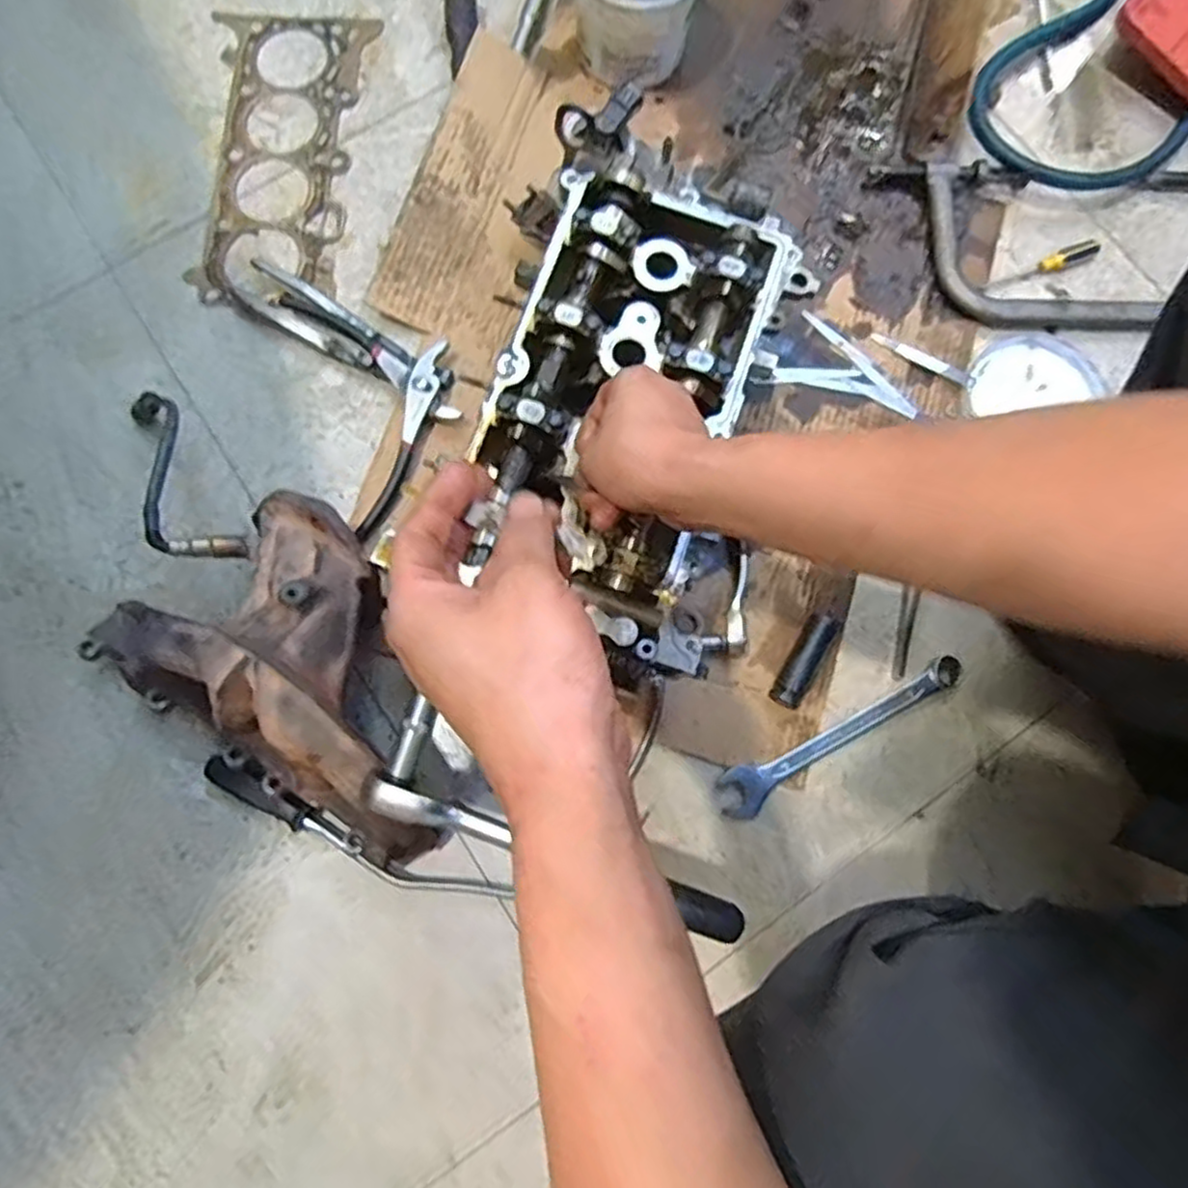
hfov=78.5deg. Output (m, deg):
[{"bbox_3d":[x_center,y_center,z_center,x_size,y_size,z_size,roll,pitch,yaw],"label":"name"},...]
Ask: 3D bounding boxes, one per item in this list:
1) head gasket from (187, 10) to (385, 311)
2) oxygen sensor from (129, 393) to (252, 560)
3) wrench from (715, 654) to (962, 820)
[{"bbox_3d":[-0.305,-0.428,0.702,0.143,0.006,0.319,3,79,0],"label":"head gasket"},{"bbox_3d":[-0.333,-0.092,0.580,0.063,0.068,0.224,-34,54,-7],"label":"oxygen sensor"},{"bbox_3d":[0.200,0.115,0.584,0.217,0.011,0.038,-27,80,-6],"label":"wrench"}]

